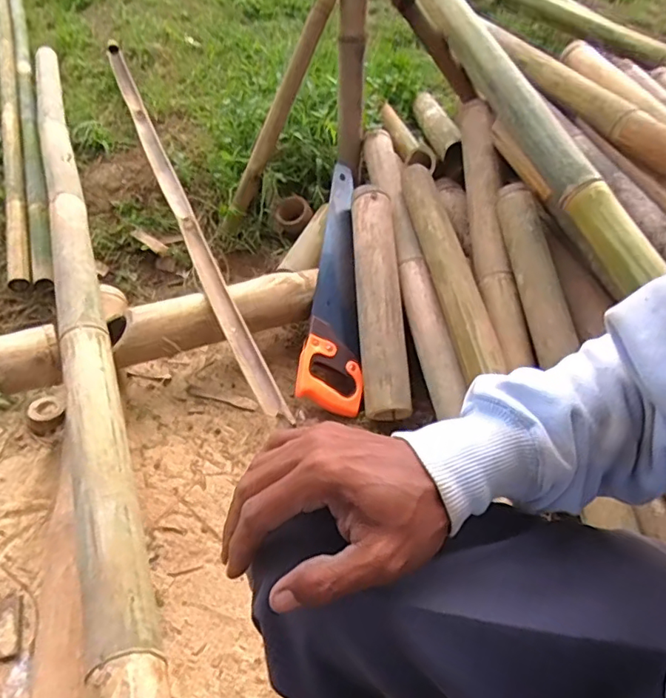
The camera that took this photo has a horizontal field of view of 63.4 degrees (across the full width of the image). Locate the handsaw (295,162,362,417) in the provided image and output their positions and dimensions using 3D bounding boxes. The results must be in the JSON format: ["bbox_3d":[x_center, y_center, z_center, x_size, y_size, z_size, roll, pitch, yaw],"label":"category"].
[{"bbox_3d":[0.009,-0.136,0.977,0.103,0.048,0.510,2,71,6],"label":"handsaw"}]

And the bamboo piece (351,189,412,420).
[{"bbox_3d":[0.079,-0.094,0.938,0.078,0.059,0.429,-4,73,1],"label":"bamboo piece"}]

